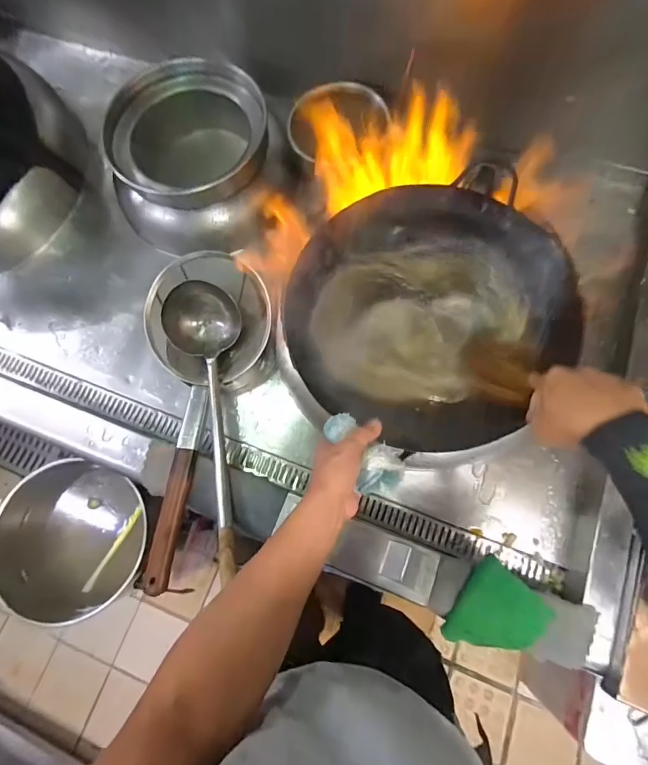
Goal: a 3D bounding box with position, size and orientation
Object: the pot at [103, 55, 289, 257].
[{"bbox_3d":[-0.250,-0.446,0.786,0.287,0.193,0.306,-1,74,2],"label":"pot"}]

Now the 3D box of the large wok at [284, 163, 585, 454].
[{"bbox_3d":[0.162,-0.117,0.645,0.431,0.113,0.408,-18,74,-3],"label":"large wok"}]

